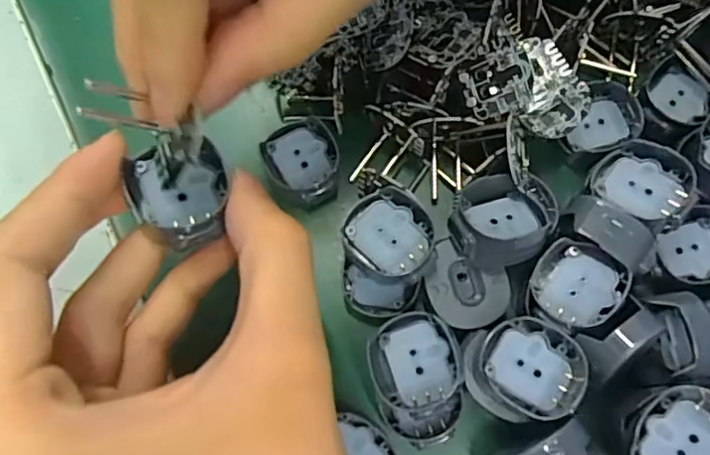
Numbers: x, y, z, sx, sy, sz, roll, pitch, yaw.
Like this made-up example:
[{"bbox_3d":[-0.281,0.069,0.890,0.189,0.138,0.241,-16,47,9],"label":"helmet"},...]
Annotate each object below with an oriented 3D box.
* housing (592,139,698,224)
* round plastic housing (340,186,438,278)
[{"bbox_3d":[0.090,-0.014,0.178,0.027,0.012,0.027,-7,65,15],"label":"housing"},{"bbox_3d":[0.010,0.003,0.174,0.025,0.011,0.027,-1,73,2],"label":"round plastic housing"}]

